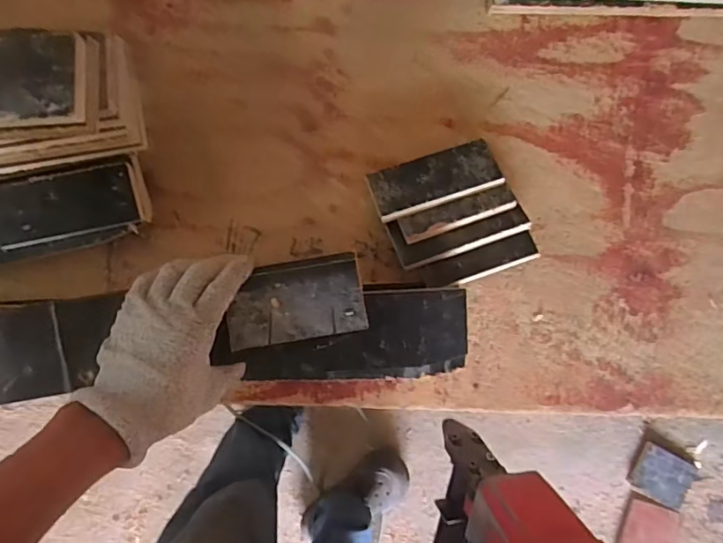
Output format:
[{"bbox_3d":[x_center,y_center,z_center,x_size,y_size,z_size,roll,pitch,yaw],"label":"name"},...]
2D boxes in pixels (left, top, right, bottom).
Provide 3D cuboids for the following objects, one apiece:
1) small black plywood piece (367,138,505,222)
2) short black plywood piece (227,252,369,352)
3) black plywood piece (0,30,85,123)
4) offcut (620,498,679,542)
[{"bbox_3d":[0.083,-0.104,0.590,0.140,0.008,0.067,-18,65,2],"label":"small black plywood piece"},{"bbox_3d":[-0.057,0.026,0.454,0.116,0.015,0.068,-10,90,-6],"label":"short black plywood piece"},{"bbox_3d":[-0.269,-0.139,0.378,0.140,0.011,0.065,-2,89,6],"label":"black plywood piece"},{"bbox_3d":[0.715,0.655,1.303,0.128,0.011,0.168,9,95,5],"label":"offcut"}]

